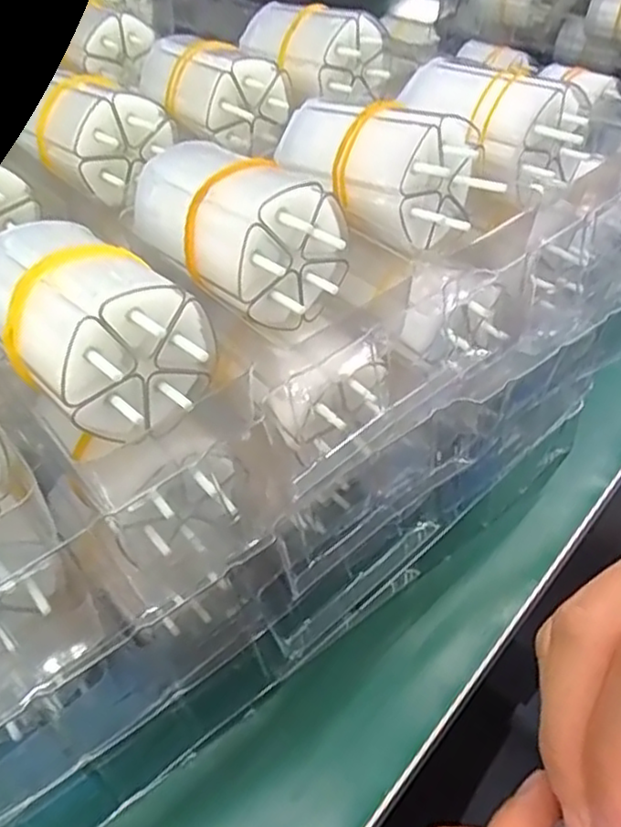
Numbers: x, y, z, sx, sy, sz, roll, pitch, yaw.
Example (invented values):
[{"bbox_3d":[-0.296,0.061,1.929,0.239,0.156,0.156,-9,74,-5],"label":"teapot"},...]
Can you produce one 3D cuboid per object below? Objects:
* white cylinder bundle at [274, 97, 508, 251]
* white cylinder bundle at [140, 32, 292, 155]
[{"bbox_3d":[0.019,-0.077,0.204,0.071,0.031,0.031,33,58,30],"label":"white cylinder bundle"},{"bbox_3d":[-0.036,-0.123,0.253,0.045,0.032,0.037,28,56,28],"label":"white cylinder bundle"}]

